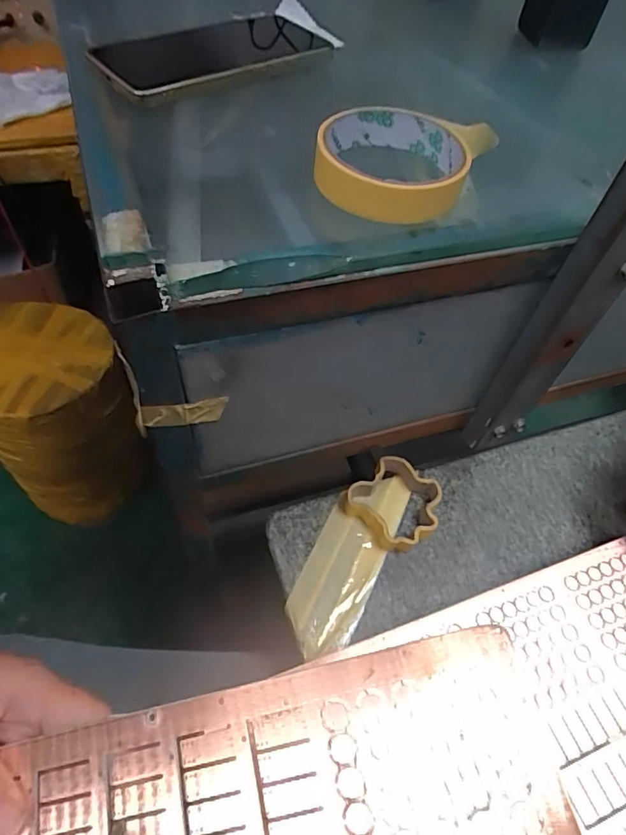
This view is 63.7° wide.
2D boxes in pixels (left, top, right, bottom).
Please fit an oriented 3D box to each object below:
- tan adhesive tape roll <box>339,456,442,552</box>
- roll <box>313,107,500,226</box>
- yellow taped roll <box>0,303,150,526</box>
[{"bbox_3d":[0.072,0.073,0.431,0.073,0.023,0.072,1,54,-2],"label":"tan adhesive tape roll"},{"bbox_3d":[0.049,-0.146,0.287,0.081,0.027,0.097,25,57,15],"label":"roll"},{"bbox_3d":[-0.413,0.000,0.843,0.212,0.310,0.225,1,54,-2],"label":"yellow taped roll"}]

